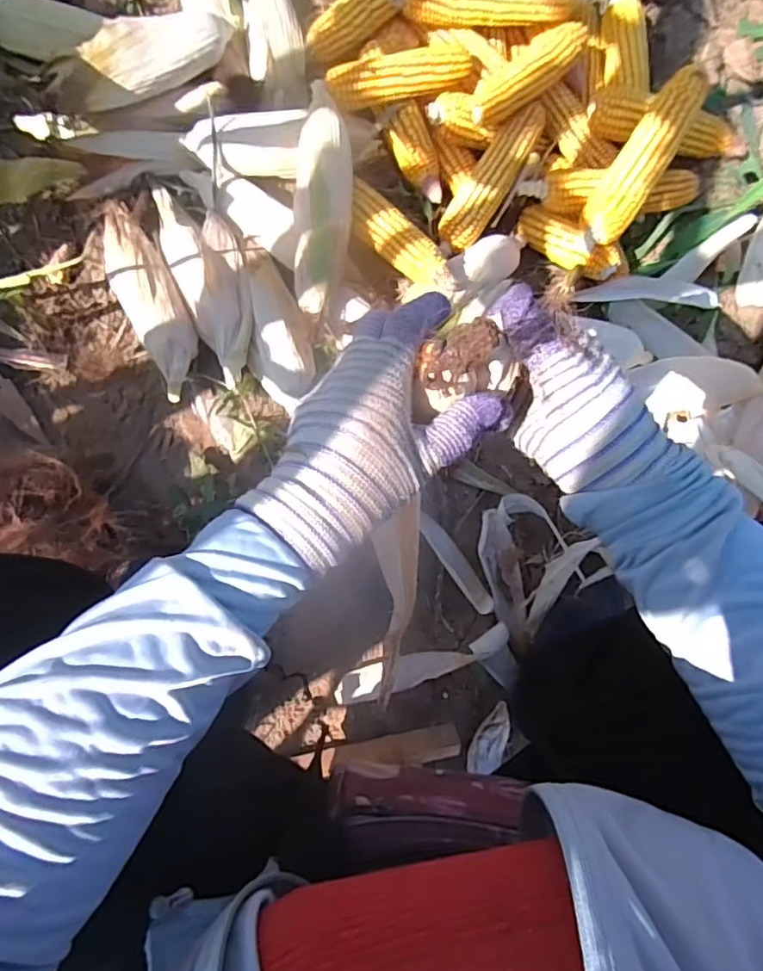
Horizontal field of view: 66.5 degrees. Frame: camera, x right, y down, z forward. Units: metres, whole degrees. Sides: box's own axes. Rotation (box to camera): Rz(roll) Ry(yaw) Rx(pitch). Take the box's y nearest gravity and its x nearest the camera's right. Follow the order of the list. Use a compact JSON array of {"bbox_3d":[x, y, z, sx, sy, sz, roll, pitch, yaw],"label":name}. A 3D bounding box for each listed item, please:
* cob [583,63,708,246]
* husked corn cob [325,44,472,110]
[{"bbox_3d":[0.288,-0.361,0.634,0.050,0.041,0.192,30,99,-2],"label":"cob"},{"bbox_3d":[0.023,-0.463,0.666,0.171,0.047,0.050,-19,85,-8],"label":"husked corn cob"}]

